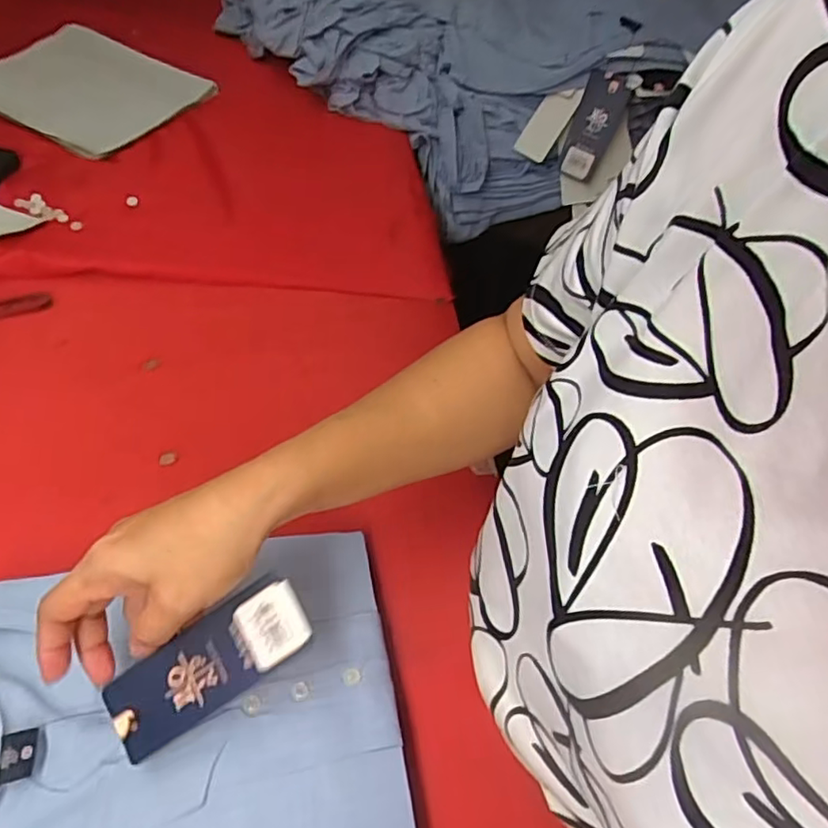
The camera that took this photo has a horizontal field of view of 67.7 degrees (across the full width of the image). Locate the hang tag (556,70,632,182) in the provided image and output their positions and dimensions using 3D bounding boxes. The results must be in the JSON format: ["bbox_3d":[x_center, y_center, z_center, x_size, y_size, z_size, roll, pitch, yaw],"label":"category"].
[{"bbox_3d":[0.229,-0.367,0.789,0.054,0.126,0.012,20,26,2],"label":"hang tag"}]

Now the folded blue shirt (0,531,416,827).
[{"bbox_3d":[-0.136,0.178,0.365,0.245,0.022,0.202,-9,56,-9],"label":"folded blue shirt"}]

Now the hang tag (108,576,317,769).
[{"bbox_3d":[-0.111,0.133,0.331,0.118,0.005,0.046,-37,70,2],"label":"hang tag"}]

